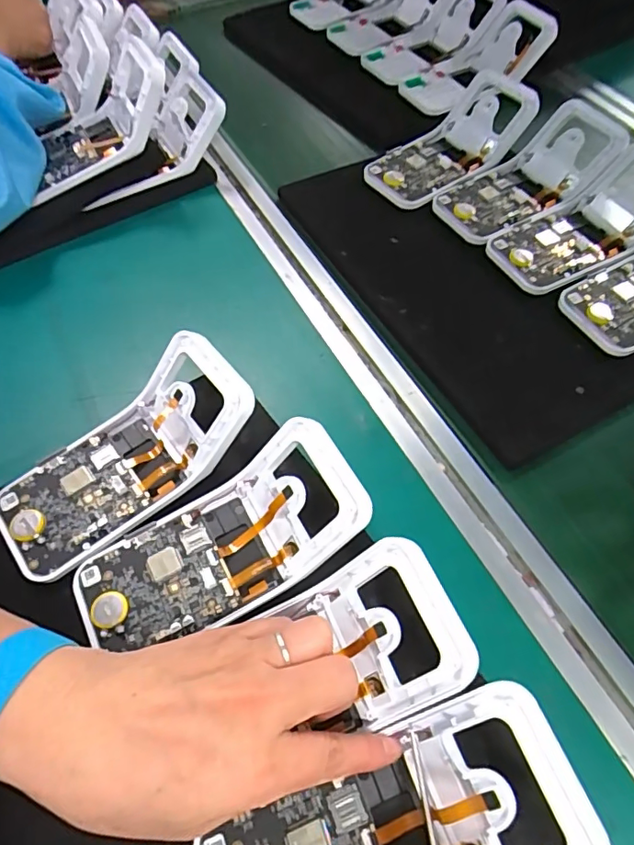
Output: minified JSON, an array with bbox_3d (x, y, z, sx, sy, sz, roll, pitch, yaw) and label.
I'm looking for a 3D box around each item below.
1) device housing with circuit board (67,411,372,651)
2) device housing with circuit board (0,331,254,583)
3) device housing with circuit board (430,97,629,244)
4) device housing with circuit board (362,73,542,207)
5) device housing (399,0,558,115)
[{"bbox_3d":[-0.053,0.072,0.306,0.170,0.038,0.076,-29,63,1],"label":"device housing with circuit board"},{"bbox_3d":[-0.120,0.023,0.335,0.176,0.040,0.080,-40,67,-4],"label":"device housing with circuit board"},{"bbox_3d":[0.197,-0.234,0.477,0.177,0.045,0.088,-32,65,-16],"label":"device housing with circuit board"},{"bbox_3d":[0.134,-0.283,0.508,0.184,0.043,0.086,-38,67,-18],"label":"device housing with circuit board"},{"bbox_3d":[0.186,-0.421,0.607,0.172,0.048,0.082,-27,63,2],"label":"device housing"}]

